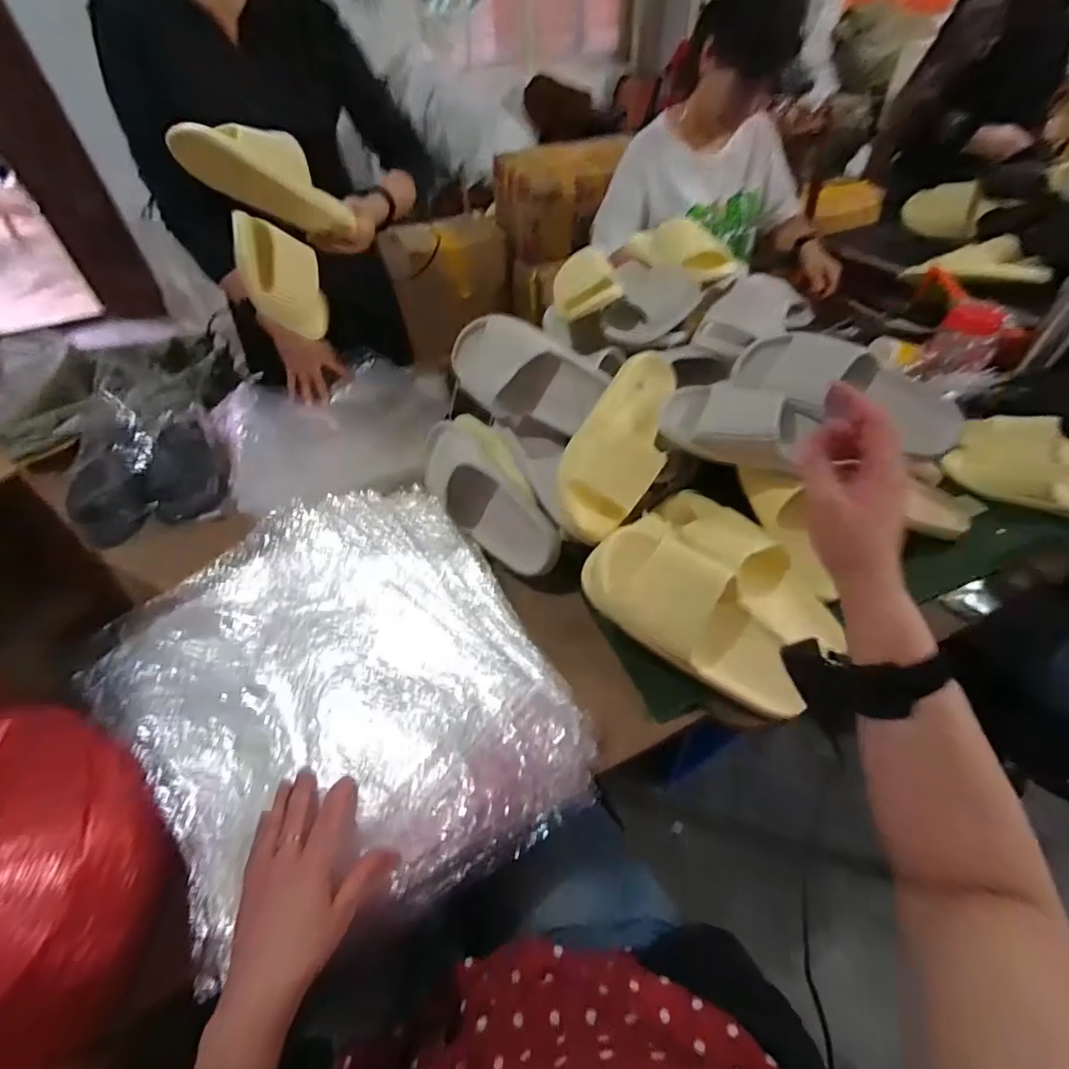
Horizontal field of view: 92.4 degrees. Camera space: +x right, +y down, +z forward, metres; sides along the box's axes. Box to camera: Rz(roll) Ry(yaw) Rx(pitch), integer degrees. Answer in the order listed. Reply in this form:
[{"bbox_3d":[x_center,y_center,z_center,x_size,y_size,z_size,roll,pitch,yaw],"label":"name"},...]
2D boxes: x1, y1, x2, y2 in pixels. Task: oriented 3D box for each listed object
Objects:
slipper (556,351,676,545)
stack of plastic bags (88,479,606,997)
[{"bbox_3d":[0.110,-0.117,0.642,0.111,0.059,0.260,20,78,21],"label":"slipper"},{"bbox_3d":[-0.204,0.157,0.560,0.392,0.059,0.466,-32,60,-22],"label":"stack of plastic bags"}]

